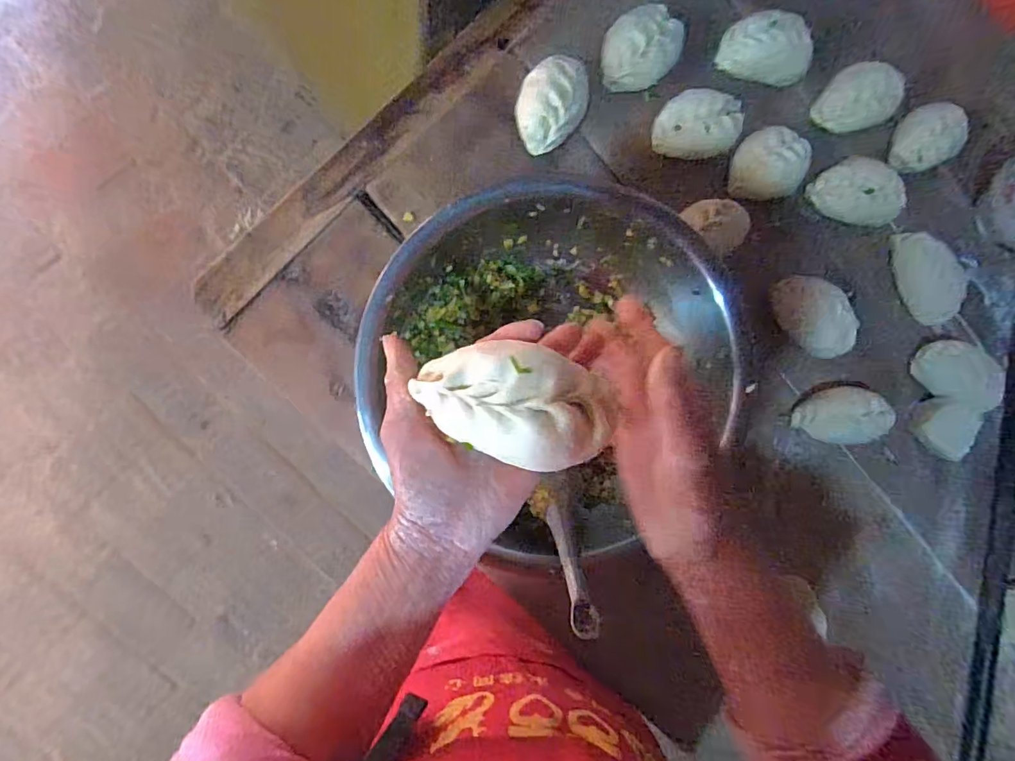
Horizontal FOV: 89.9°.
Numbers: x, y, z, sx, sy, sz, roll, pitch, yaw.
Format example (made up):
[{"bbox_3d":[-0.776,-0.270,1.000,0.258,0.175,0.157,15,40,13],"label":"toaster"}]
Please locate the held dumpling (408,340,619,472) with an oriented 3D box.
[{"bbox_3d":[0.007,0.012,0.262,0.103,0.030,0.059,21,87,-9],"label":"held dumpling"}]

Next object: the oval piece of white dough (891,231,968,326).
[{"bbox_3d":[0.490,-0.120,0.590,0.047,0.039,0.114,-22,92,-10],"label":"oval piece of white dough"}]

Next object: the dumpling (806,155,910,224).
[{"bbox_3d":[0.407,-0.208,0.575,0.116,0.036,0.063,19,85,-9],"label":"dumpling"}]

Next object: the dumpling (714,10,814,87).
[{"bbox_3d":[0.289,-0.360,0.553,0.109,0.039,0.055,3,88,-10],"label":"dumpling"}]

